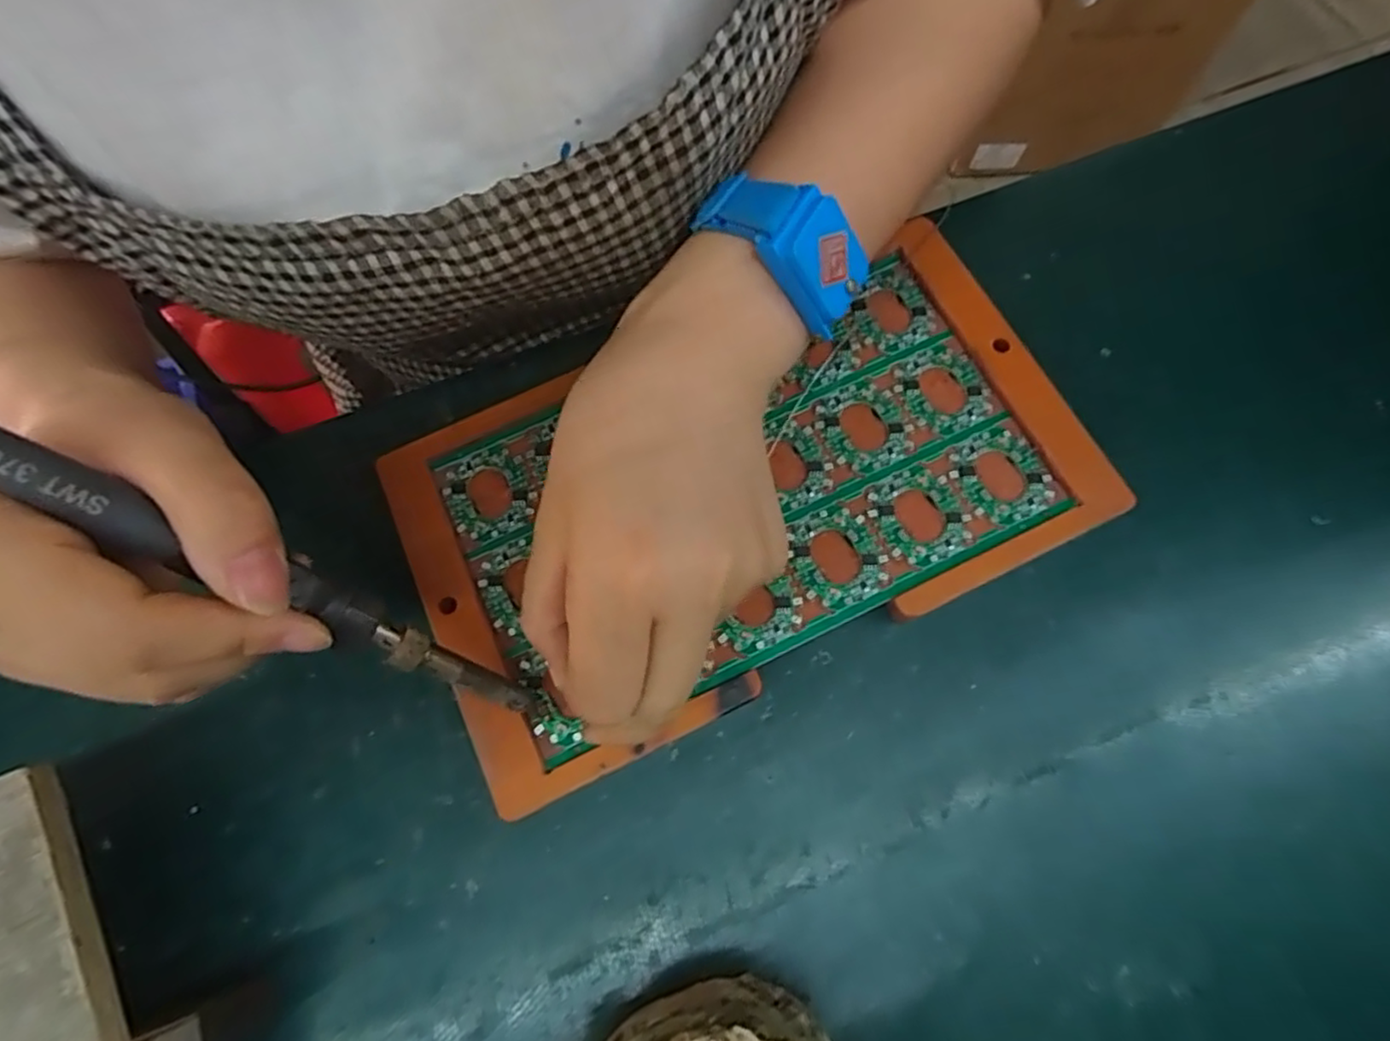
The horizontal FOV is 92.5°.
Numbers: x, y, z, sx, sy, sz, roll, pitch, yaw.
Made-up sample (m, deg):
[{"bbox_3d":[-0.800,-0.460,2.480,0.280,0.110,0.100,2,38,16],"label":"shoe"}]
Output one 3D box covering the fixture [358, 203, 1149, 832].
[{"bbox_3d":[0.016,-0.013,0.243,0.237,0.009,0.137,-25,73,-6],"label":"fixture"}]

